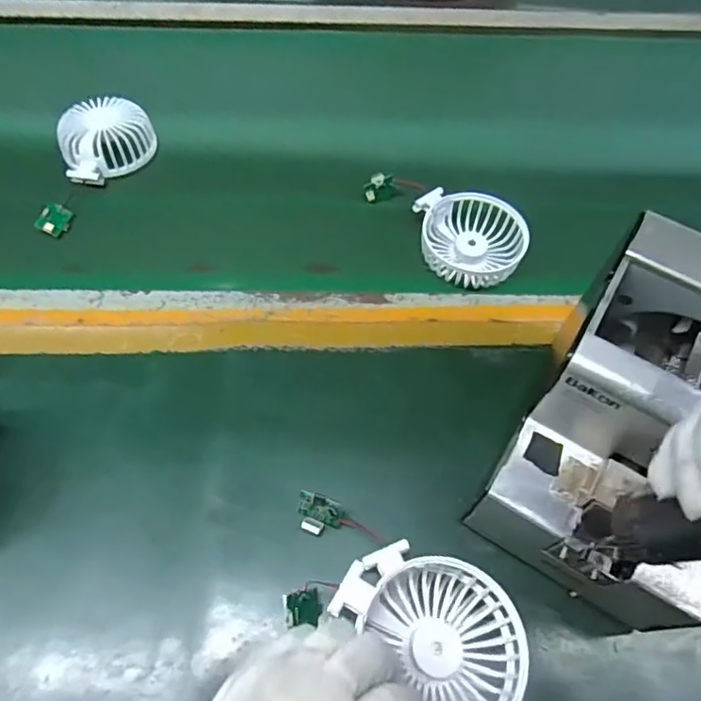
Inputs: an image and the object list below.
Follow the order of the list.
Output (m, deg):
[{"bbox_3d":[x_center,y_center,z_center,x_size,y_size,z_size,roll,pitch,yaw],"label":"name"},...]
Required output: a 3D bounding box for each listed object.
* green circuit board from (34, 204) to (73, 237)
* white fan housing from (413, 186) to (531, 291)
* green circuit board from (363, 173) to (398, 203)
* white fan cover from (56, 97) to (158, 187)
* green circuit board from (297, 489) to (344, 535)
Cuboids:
[{"bbox_3d":[-0.265,-0.118,0.515,0.023,0.005,0.032,35,52,-30],"label":"green circuit board"},{"bbox_3d":[0.105,-0.098,0.497,0.088,0.022,0.087,-1,60,-1],"label":"white fan housing"},{"bbox_3d":[0.026,-0.153,0.533,0.030,0.020,0.006,-27,22,5],"label":"green circuit board"},{"bbox_3d":[-0.234,-0.207,0.548,0.085,0.043,0.076,-23,63,-14],"label":"white fan cover"},{"bbox_3d":[-0.022,0.109,0.379,0.031,0.017,0.024,22,62,12],"label":"green circuit board"}]

